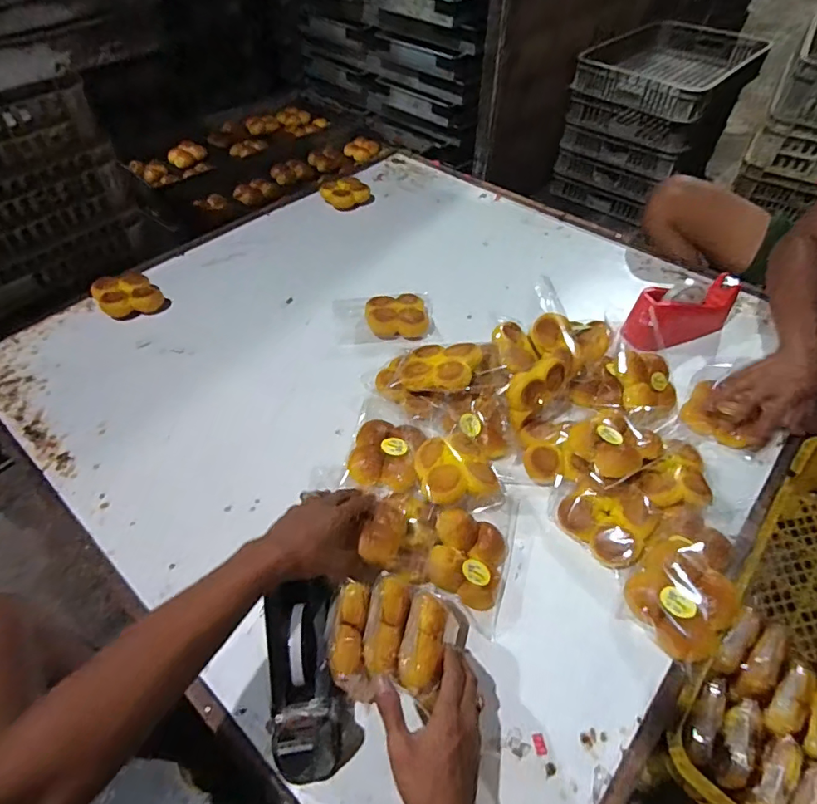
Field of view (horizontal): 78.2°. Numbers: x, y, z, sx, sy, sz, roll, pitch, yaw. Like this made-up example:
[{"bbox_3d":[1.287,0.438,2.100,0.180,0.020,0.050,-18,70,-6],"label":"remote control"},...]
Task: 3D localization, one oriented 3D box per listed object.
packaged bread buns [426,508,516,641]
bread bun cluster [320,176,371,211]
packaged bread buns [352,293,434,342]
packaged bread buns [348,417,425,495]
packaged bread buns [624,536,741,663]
[{"bbox_3d":[0.083,0.209,0.667,0.104,0.063,0.144,15,52,11],"label":"packaged bread buns"},{"bbox_3d":[-0.158,-0.536,1.294,0.111,0.034,0.085,-37,60,-26],"label":"bread bun cluster"},{"bbox_3d":[-0.034,-0.172,0.991,0.166,0.044,0.116,0,51,-1],"label":"packaged bread buns"},{"bbox_3d":[-0.032,0.080,0.775,0.109,0.048,0.111,10,51,7],"label":"packaged bread buns"},{"bbox_3d":[0.338,0.242,0.625,0.105,0.075,0.126,-23,55,-18],"label":"packaged bread buns"}]

